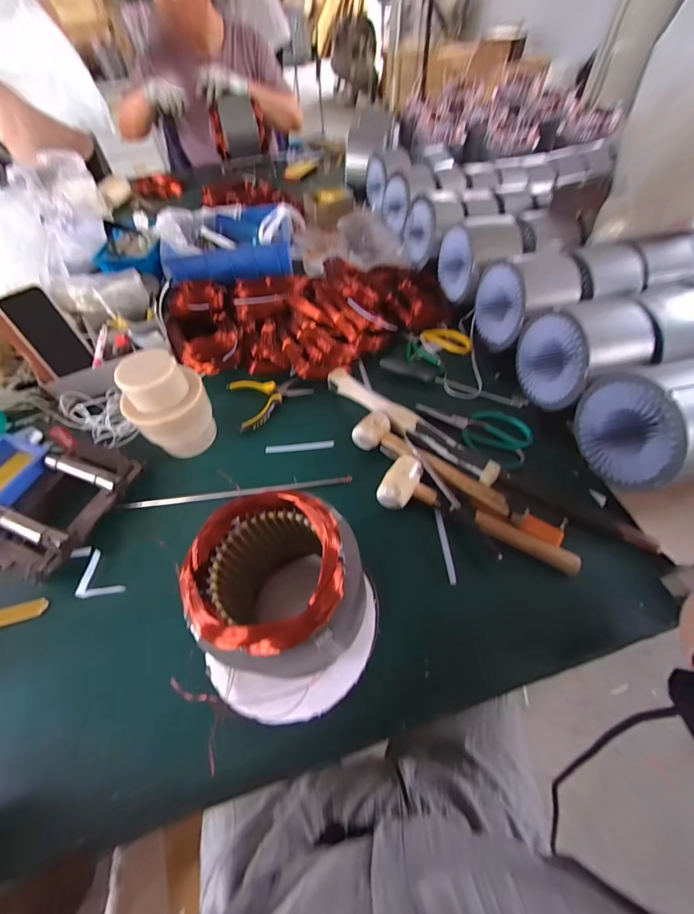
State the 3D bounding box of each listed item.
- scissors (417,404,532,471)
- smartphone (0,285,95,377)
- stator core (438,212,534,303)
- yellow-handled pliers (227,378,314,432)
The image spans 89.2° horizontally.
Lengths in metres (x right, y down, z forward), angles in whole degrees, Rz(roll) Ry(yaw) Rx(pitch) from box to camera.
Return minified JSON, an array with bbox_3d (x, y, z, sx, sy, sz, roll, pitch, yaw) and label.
[{"bbox_3d":[0.207,-0.053,0.572,0.180,0.015,0.092,32,63,22],"label":"scissors"},{"bbox_3d":[-0.501,-0.209,0.591,0.066,0.140,0.014,-38,21,-21],"label":"smartphone"},{"bbox_3d":[0.294,-0.429,0.743,0.161,0.136,0.164,-18,57,-9],"label":"stator core"},{"bbox_3d":[-0.133,-0.110,0.623,0.136,0.017,0.112,-19,57,-10],"label":"yellow-handled pliers"}]

